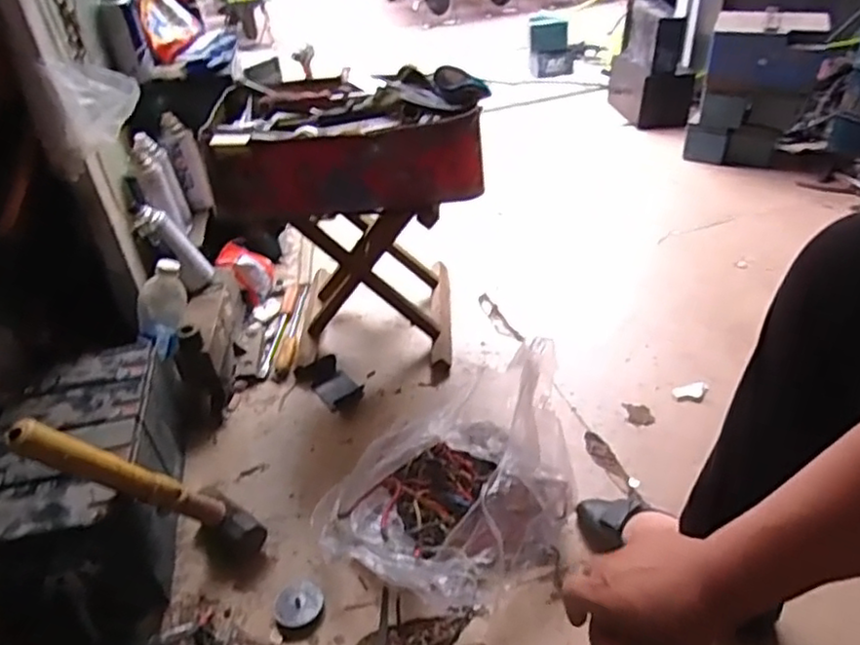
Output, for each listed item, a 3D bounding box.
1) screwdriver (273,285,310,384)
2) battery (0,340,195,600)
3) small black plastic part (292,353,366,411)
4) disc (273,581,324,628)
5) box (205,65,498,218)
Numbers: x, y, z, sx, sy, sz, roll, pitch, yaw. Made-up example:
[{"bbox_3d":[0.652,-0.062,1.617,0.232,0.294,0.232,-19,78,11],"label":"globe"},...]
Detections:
[{"bbox_3d":[-0.248,0.004,1.165,0.030,0.023,0.268,-2,38,3],"label":"screwdriver"},{"bbox_3d":[-0.432,0.188,0.835,0.201,0.173,0.314,-13,39,-10],"label":"battery"},{"bbox_3d":[-0.162,0.099,1.052,0.068,0.030,0.127,-31,45,-30],"label":"small black plastic part"},{"bbox_3d":[-0.154,0.330,0.751,0.057,0.004,0.049,-14,50,-31],"label":"disc"},{"bbox_3d":[-0.121,-0.274,0.947,0.375,0.133,0.252,-6,38,-2],"label":"box"}]

